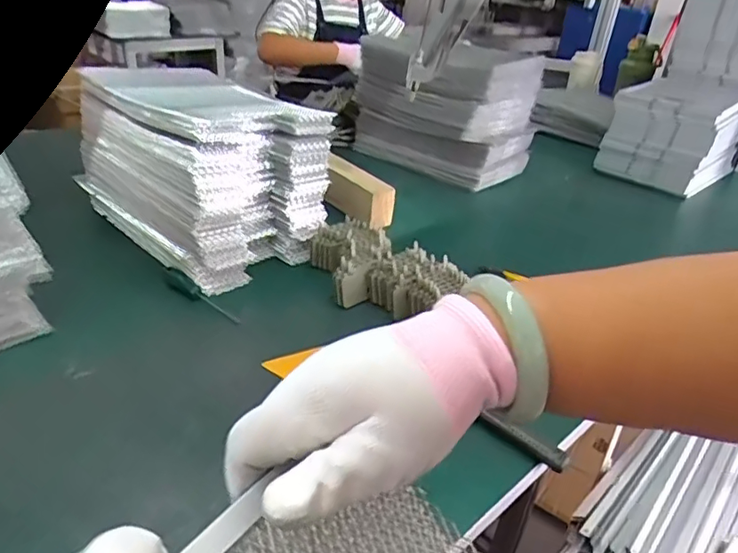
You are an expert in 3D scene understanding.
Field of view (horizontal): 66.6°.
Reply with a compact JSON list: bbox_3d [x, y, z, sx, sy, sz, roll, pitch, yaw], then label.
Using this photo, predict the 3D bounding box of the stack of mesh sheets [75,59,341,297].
[{"bbox_3d":[-0.246,-0.156,0.808,0.341,0.197,0.199,28,36,34],"label":"stack of mesh sheets"}]

